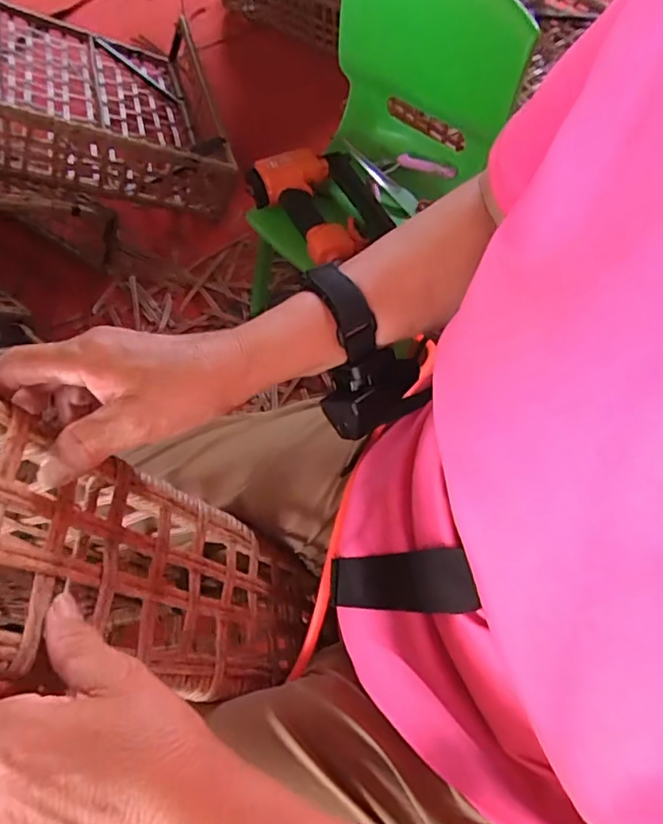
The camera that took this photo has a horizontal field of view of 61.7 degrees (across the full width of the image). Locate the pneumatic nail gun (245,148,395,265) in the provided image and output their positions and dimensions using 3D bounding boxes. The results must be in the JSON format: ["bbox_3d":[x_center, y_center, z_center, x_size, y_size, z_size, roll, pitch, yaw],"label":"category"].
[{"bbox_3d":[-0.007,-0.303,0.794,0.165,0.052,0.187,-27,64,-13],"label":"pneumatic nail gun"}]

